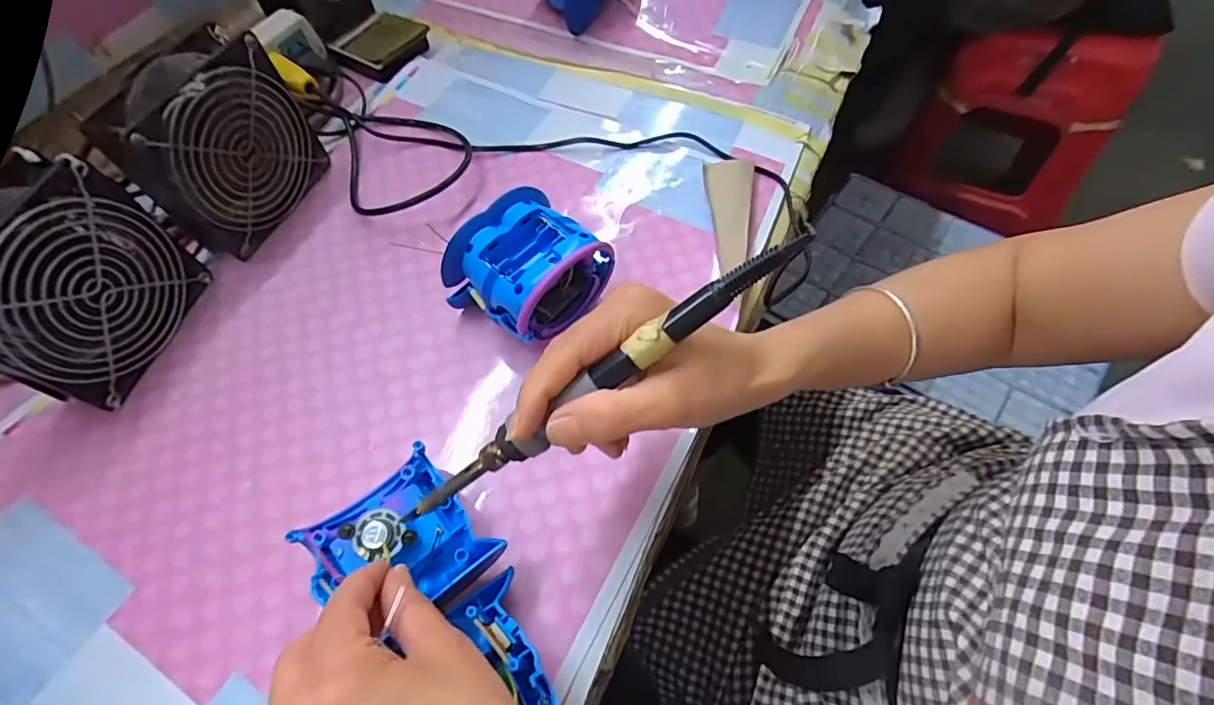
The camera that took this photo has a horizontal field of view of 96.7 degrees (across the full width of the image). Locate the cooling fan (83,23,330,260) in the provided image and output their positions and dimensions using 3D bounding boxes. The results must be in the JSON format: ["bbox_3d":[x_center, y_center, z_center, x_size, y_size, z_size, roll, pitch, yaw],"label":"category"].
[{"bbox_3d":[-0.286,-0.153,0.401,0.053,0.113,0.124,18,63,12],"label":"cooling fan"}]

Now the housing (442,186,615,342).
[{"bbox_3d":[-0.054,-0.055,0.364,0.086,0.066,0.081,-40,66,-18],"label":"housing"}]

